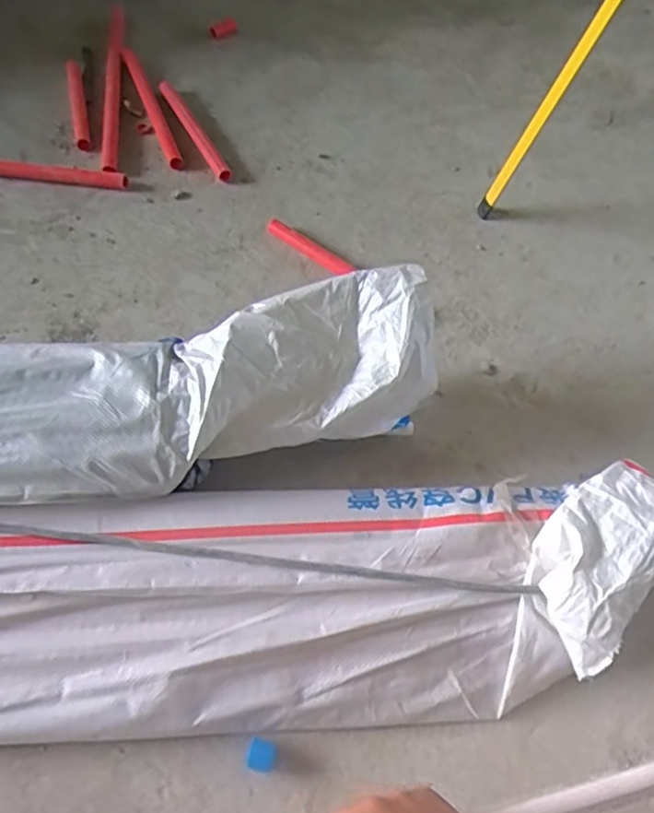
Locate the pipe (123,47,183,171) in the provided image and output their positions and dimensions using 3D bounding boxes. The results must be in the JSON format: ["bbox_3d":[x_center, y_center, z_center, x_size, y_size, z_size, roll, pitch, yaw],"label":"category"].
[{"bbox_3d":[-0.263,-0.449,0.937,0.021,0.021,0.283,-21,61,-11],"label":"pipe"}]

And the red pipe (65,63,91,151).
[{"bbox_3d":[-0.372,-0.452,0.933,0.023,0.015,0.202,-15,60,-7],"label":"red pipe"}]

